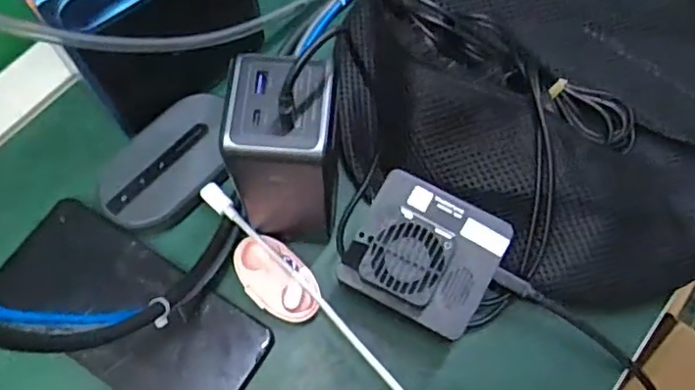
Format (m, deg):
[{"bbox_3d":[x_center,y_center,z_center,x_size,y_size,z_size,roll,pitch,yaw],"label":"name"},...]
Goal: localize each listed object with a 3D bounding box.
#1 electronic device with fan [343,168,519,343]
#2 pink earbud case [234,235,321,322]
[{"bbox_3d":[0.043,0.031,0.329,0.075,0.021,0.071,28,71,9],"label":"electronic device with fan"},{"bbox_3d":[-0.042,0.050,0.355,0.059,0.016,0.035,41,73,13],"label":"pink earbud case"}]

